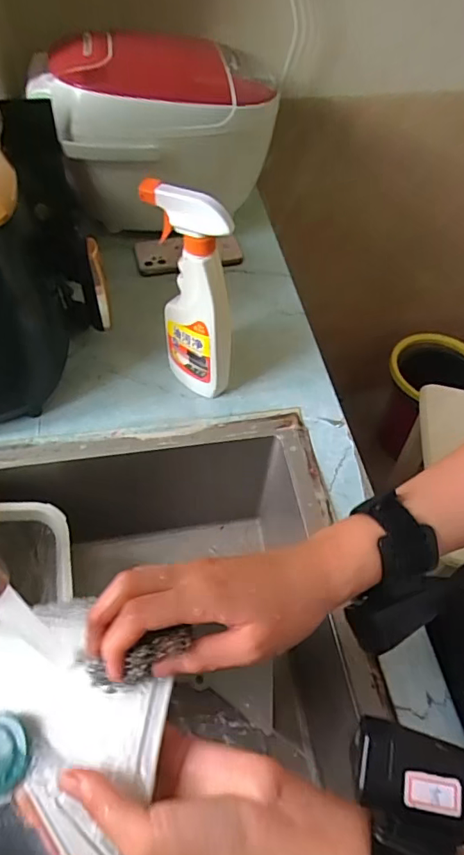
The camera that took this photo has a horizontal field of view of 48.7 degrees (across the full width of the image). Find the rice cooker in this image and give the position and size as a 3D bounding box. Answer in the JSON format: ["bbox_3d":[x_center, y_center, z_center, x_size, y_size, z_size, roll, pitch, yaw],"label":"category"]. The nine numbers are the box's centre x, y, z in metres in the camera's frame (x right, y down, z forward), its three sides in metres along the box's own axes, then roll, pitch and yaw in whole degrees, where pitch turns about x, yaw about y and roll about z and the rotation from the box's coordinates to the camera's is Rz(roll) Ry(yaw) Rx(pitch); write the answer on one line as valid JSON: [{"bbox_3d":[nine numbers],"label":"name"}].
[{"bbox_3d":[-0.112,-0.458,0.792,0.327,0.224,0.253,-1,53,-3],"label":"rice cooker"}]

